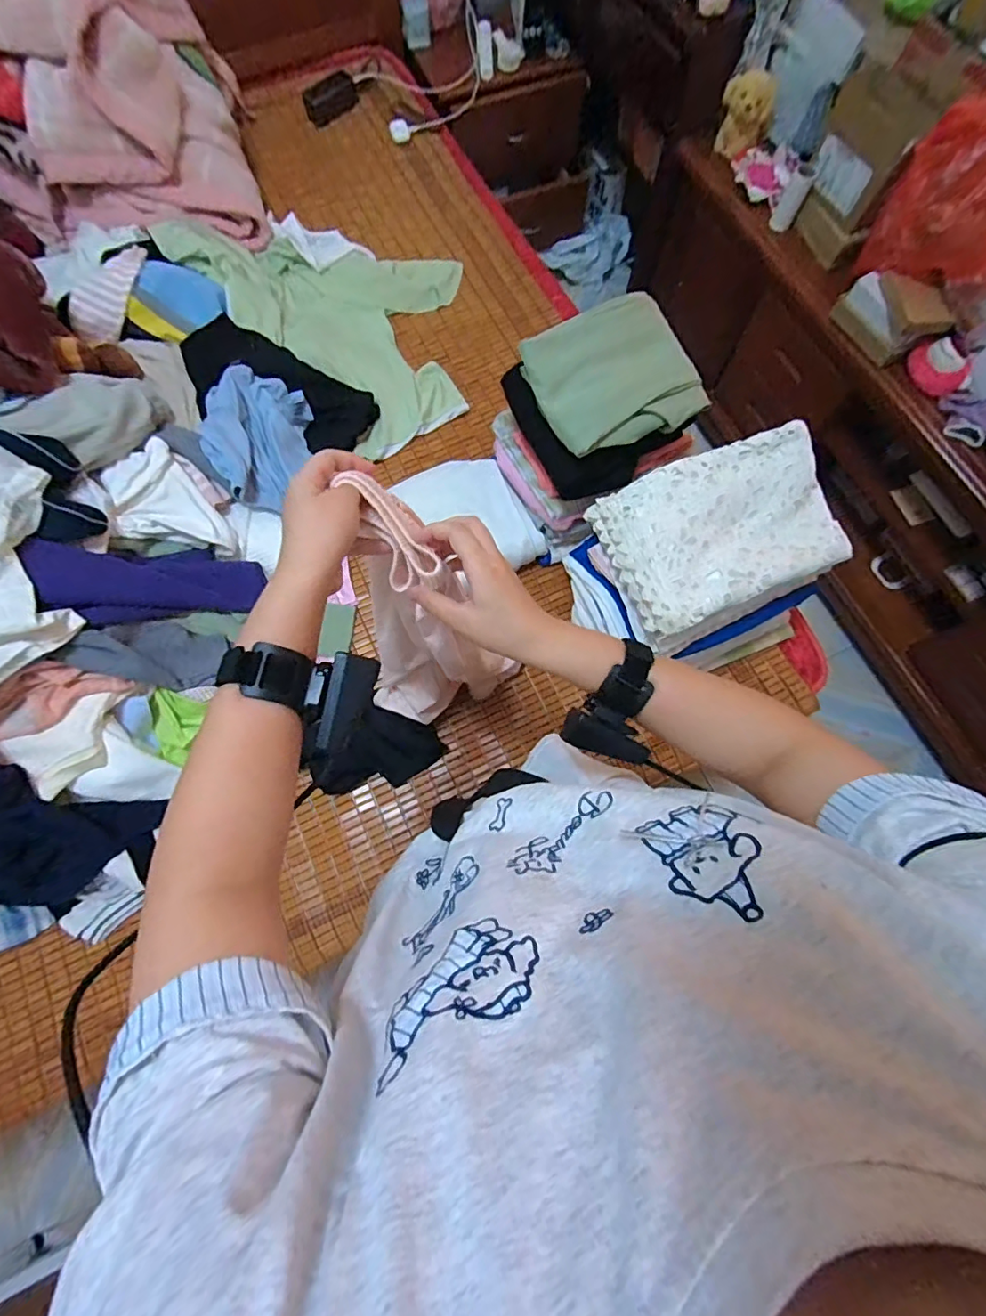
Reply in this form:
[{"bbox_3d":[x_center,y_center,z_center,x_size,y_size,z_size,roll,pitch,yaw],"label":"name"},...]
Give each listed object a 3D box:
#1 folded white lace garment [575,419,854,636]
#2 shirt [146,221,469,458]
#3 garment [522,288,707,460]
[{"bbox_3d":[0.317,-0.174,0.712,0.307,0.071,0.222,-19,75,-6],"label":"folded white lace garment"},{"bbox_3d":[-0.297,-0.764,1.076,0.676,0.122,0.474,42,78,11],"label":"shirt"},{"bbox_3d":[0.172,-0.397,0.726,0.217,0.069,0.187,-21,75,-6],"label":"garment"}]

